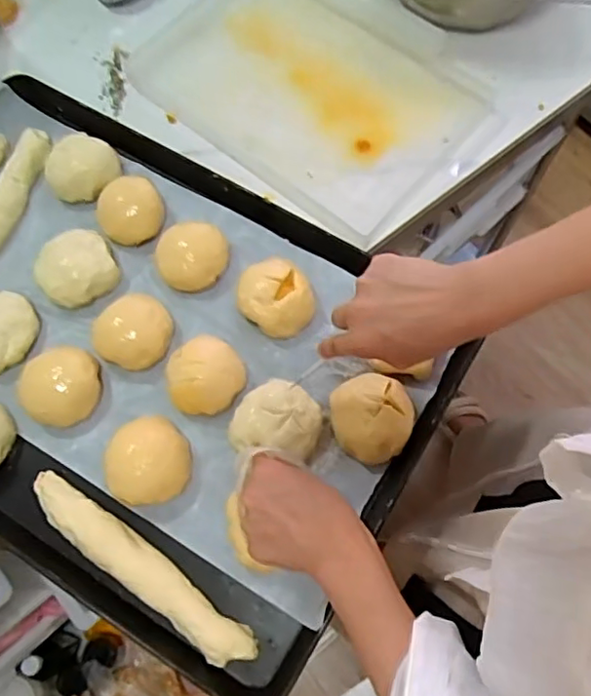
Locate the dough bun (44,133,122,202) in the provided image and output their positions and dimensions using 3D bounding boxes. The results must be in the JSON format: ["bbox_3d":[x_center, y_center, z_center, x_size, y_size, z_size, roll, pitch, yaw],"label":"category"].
[{"bbox_3d":[-0.223,-0.192,0.638,0.071,0.034,0.069,-1,70,2],"label":"dough bun"}]

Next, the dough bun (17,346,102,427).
[{"bbox_3d":[-0.216,0.035,0.558,0.065,0.038,0.075,7,70,4],"label":"dough bun"}]

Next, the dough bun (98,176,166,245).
[{"bbox_3d":[-0.169,-0.140,0.621,0.064,0.029,0.065,0,71,-1],"label":"dough bun"}]

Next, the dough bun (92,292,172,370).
[{"bbox_3d":[-0.154,-0.016,0.574,0.067,0.034,0.068,-1,70,2],"label":"dough bun"}]

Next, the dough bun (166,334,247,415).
[{"bbox_3d":[-0.082,0.026,0.555,0.067,0.041,0.066,-1,70,2],"label":"dough bun"}]

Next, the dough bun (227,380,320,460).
[{"bbox_3d":[-0.018,0.066,0.542,0.082,0.040,0.077,6,70,4],"label":"dough bun"}]

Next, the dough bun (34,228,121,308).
[{"bbox_3d":[-0.220,-0.081,0.598,0.077,0.039,0.068,-39,73,-12],"label":"dough bun"}]

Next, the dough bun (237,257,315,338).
[{"bbox_3d":[-0.018,-0.050,0.580,0.081,0.043,0.070,36,75,14],"label":"dough bun"}]

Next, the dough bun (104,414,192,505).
[{"bbox_3d":[-0.130,0.099,0.534,0.069,0.035,0.074,-1,70,2],"label":"dough bun"}]

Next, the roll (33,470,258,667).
[{"bbox_3d":[-0.134,0.186,0.509,0.233,0.020,0.037,35,75,13],"label":"roll"}]

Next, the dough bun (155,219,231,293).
[{"bbox_3d":[-0.103,-0.092,0.604,0.070,0.033,0.066,-1,70,2],"label":"dough bun"}]

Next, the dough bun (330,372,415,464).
[{"bbox_3d":[0.067,0.063,0.539,0.071,0.044,0.073,-1,70,2],"label":"dough bun"}]

